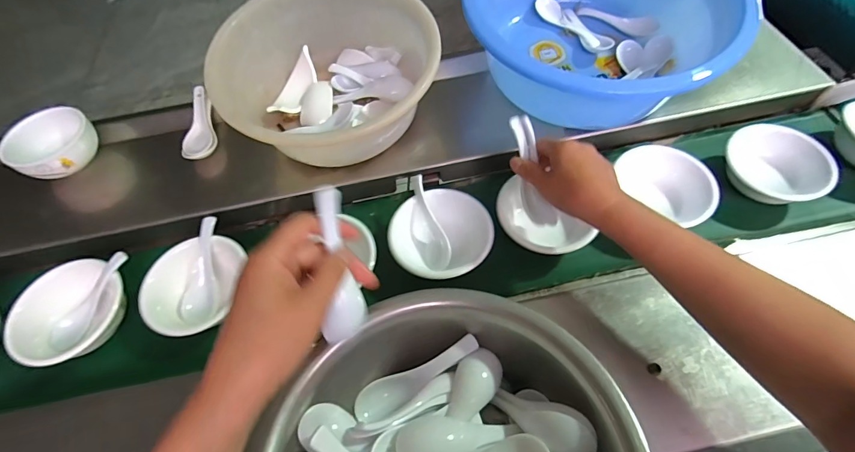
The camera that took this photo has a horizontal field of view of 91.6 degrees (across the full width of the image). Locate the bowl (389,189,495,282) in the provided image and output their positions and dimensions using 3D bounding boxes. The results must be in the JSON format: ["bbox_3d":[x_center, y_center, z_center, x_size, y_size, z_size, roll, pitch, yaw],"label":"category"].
[{"bbox_3d":[0.015,0.013,0.479,0.115,0.045,0.102,-6,57,-4],"label":"bowl"}]

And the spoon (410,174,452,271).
[{"bbox_3d":[-0.002,-0.003,0.487,0.032,0.034,0.112,-16,86,-10],"label":"spoon"}]

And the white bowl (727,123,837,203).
[{"bbox_3d":[0.424,-0.072,0.510,0.108,0.052,0.108,0,57,0],"label":"white bowl"}]

